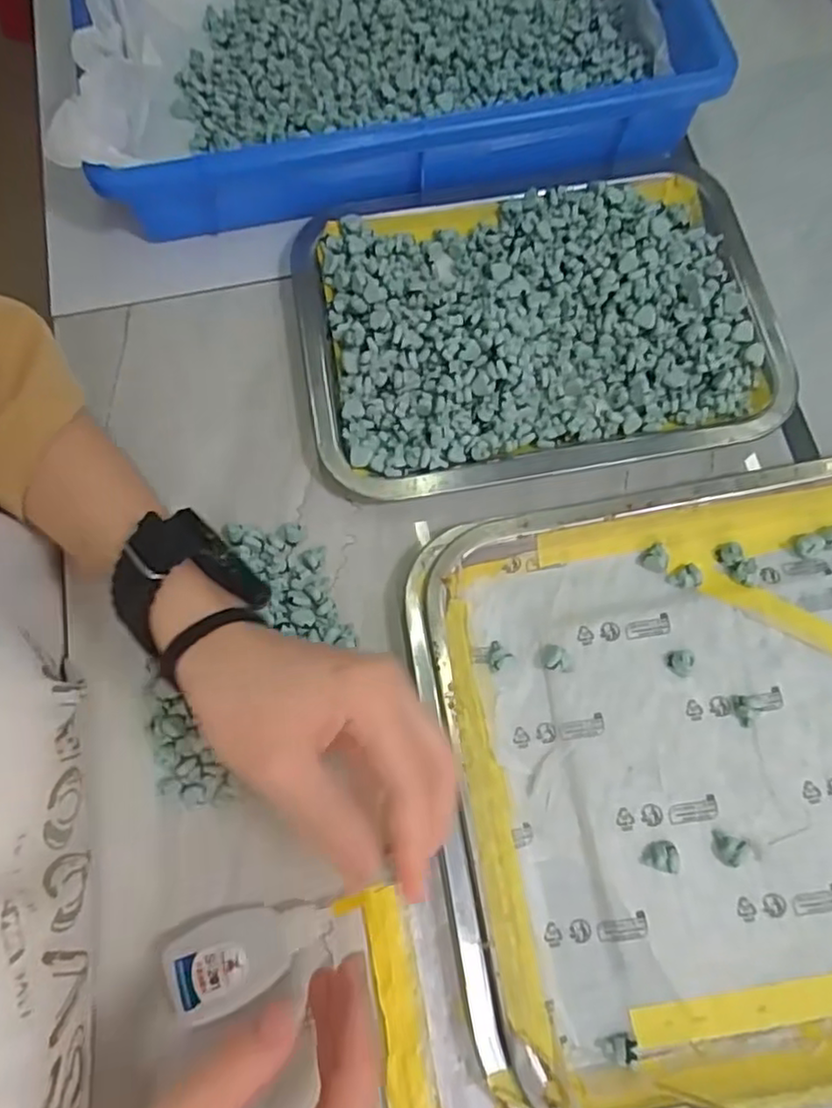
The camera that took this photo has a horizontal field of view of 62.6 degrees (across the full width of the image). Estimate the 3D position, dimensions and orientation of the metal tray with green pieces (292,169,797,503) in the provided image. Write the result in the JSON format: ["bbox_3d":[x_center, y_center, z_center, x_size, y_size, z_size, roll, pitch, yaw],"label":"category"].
[{"bbox_3d":[0.068,-0.133,0.393,0.264,0.039,0.185,-9,76,-3],"label":"metal tray with green pieces"}]

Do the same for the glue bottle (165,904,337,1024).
[{"bbox_3d":[-0.078,0.175,0.302,0.081,0.025,0.033,-28,78,-7],"label":"glue bottle"}]

